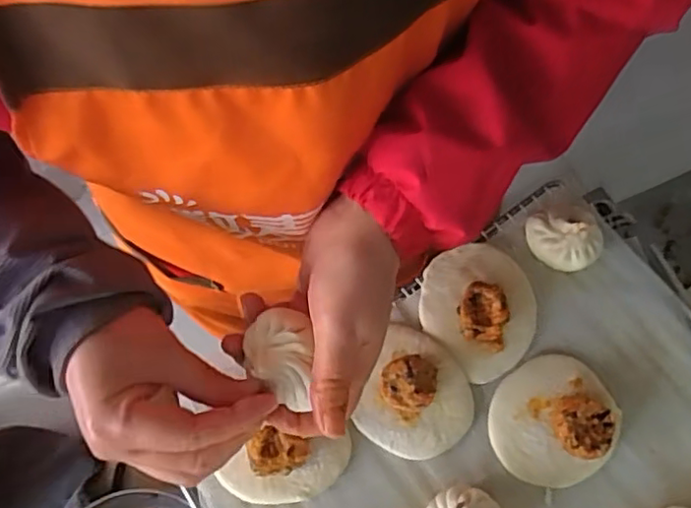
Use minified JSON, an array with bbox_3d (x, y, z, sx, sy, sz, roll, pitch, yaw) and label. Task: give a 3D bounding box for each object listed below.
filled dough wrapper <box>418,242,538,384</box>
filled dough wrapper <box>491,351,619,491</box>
[{"bbox_3d":[0.107,0.038,0.481,0.090,0.029,0.098,-1,69,3],"label":"filled dough wrapper"},{"bbox_3d":[0.153,0.119,0.449,0.086,0.029,0.093,-1,69,3],"label":"filled dough wrapper"}]

